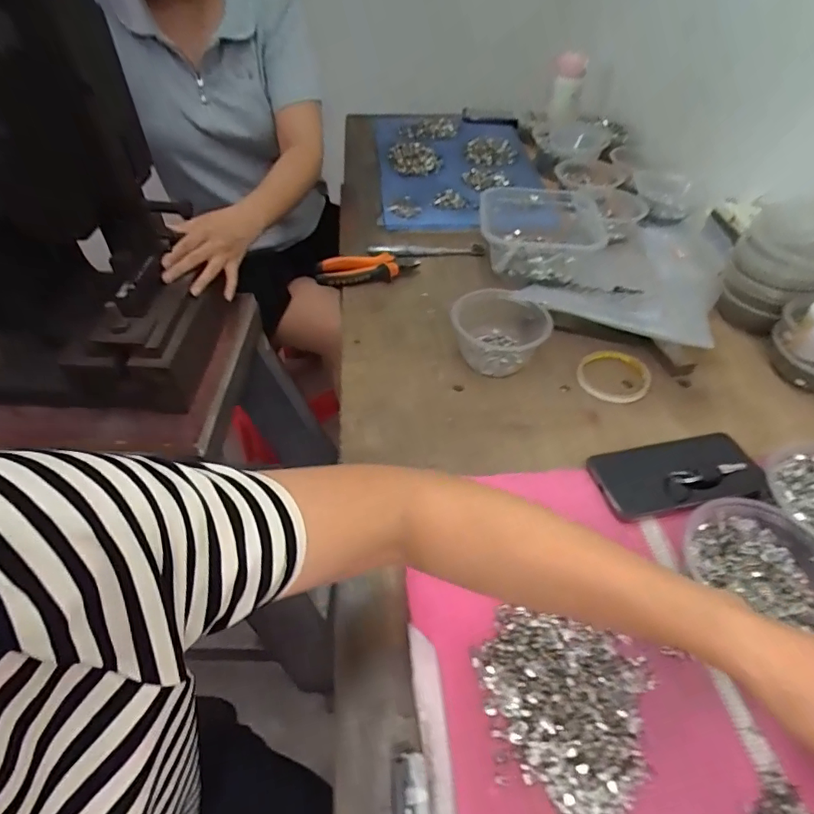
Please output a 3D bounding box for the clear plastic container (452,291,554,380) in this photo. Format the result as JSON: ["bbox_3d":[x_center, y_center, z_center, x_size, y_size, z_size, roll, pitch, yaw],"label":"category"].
[{"bbox_3d":[0.113,-0.093,0.629,0.115,0.059,0.101,10,47,6],"label":"clear plastic container"}]

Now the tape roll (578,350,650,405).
[{"bbox_3d":[0.250,-0.038,0.621,0.083,0.013,0.082,-1,47,1],"label":"tape roll"}]

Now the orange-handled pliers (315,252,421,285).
[{"bbox_3d":[-0.058,-0.202,0.753,0.145,0.030,0.048,-10,48,-12],"label":"orange-handled pliers"}]

